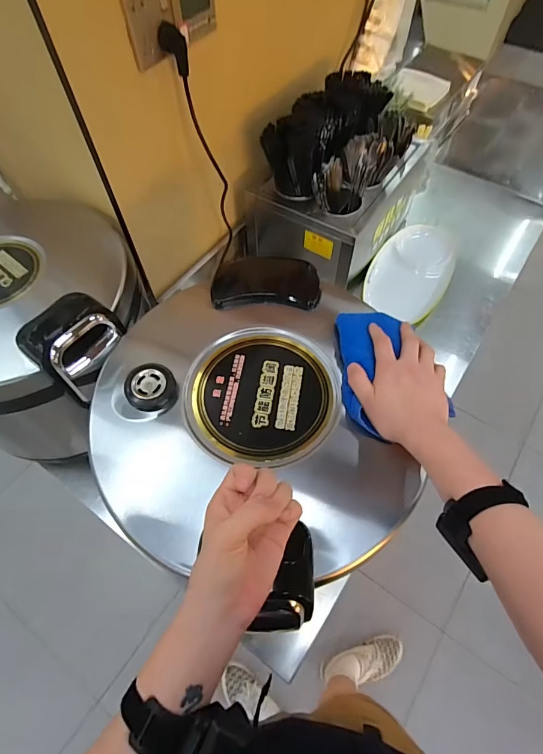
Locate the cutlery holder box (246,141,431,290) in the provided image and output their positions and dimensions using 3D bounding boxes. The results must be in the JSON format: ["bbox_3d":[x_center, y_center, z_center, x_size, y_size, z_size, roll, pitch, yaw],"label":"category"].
[{"bbox_3d":[0.151,-0.443,1.003,0.299,0.180,0.364,31,66,16],"label":"cutlery holder box"}]

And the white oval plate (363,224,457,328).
[{"bbox_3d":[0.358,-0.272,1.036,0.194,0.068,0.278,26,64,14],"label":"white oval plate"}]

